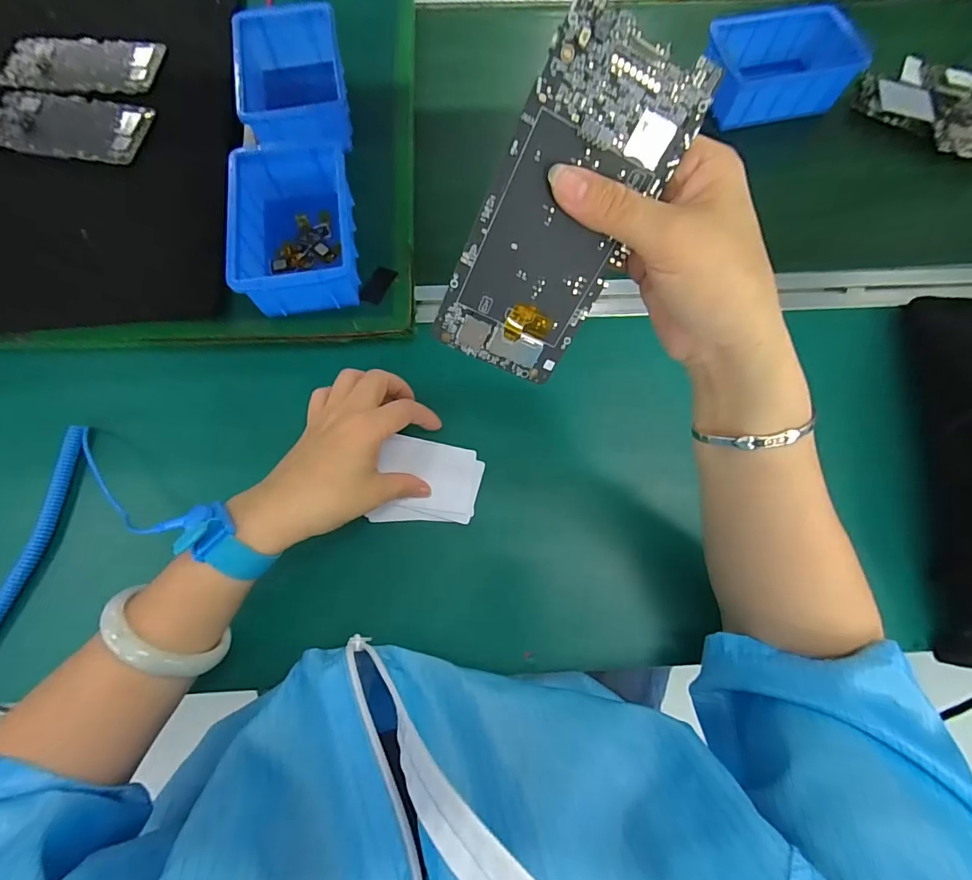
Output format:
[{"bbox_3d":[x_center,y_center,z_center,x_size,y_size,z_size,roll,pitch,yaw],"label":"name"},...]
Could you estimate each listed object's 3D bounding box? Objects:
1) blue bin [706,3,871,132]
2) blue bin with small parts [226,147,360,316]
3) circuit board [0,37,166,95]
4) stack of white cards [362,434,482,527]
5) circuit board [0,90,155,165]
[{"bbox_3d":[0.315,-0.411,0.490,0.149,0.045,0.104,-10,73,-5],"label":"blue bin"},{"bbox_3d":[-0.166,-0.185,0.403,0.093,0.061,0.148,-8,73,-4],"label":"blue bin with small parts"},{"bbox_3d":[-0.420,-0.394,0.473,0.149,0.010,0.083,5,70,0],"label":"circuit board"},{"bbox_3d":[-0.047,0.035,0.380,0.084,0.008,0.070,5,73,0],"label":"stack of white cards"},{"bbox_3d":[-0.413,-0.312,0.445,0.146,0.008,0.073,9,72,1],"label":"circuit board"}]

